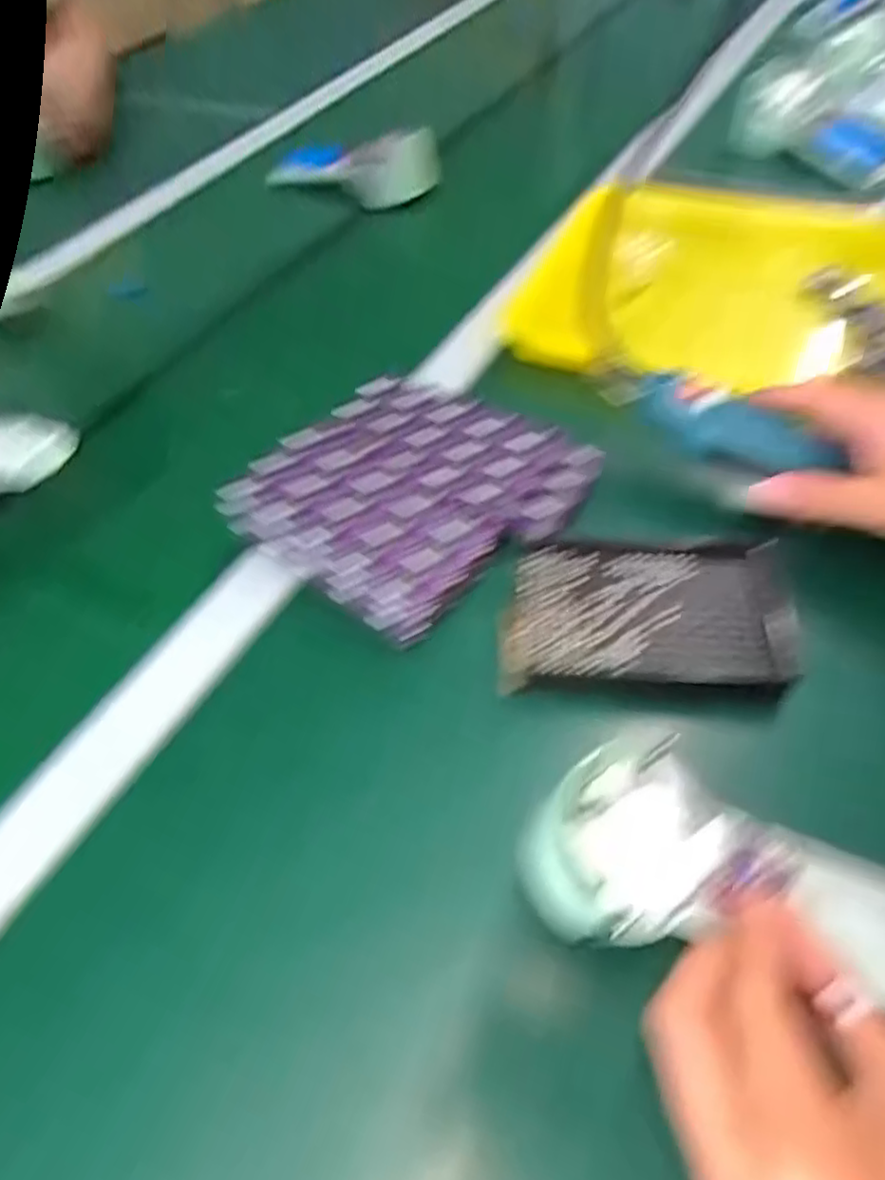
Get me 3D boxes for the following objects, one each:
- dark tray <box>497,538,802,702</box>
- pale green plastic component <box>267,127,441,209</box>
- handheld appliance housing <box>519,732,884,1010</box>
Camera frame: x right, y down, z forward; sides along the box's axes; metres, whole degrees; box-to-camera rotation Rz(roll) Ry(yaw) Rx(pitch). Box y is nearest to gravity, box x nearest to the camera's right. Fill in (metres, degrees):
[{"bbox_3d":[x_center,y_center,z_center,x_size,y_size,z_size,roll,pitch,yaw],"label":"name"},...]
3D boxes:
[{"bbox_3d":[0.112,0.014,0.377,0.155,0.012,0.097,3,53,7],"label":"dark tray"},{"bbox_3d":[-0.094,-0.431,0.722,0.174,0.073,0.034,3,53,7],"label":"pale green plastic component"},{"bbox_3d":[0.120,0.109,0.258,0.181,0.027,0.067,19,55,-1],"label":"handheld appliance housing"}]

